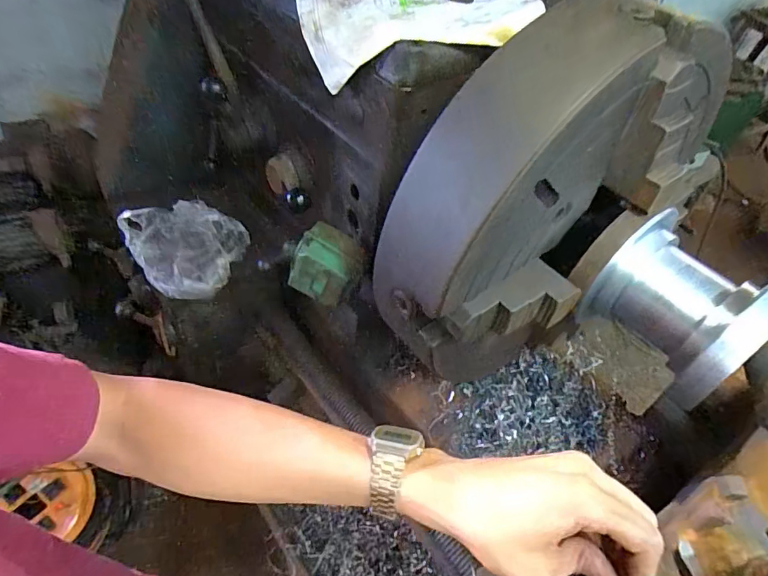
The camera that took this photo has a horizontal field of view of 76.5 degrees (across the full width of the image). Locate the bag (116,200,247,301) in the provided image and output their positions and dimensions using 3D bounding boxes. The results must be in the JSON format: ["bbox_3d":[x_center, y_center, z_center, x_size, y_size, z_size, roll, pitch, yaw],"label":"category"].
[{"bbox_3d":[-0.350,-0.085,0.897,0.200,0.085,0.205,-31,58,-28],"label":"bag"}]

